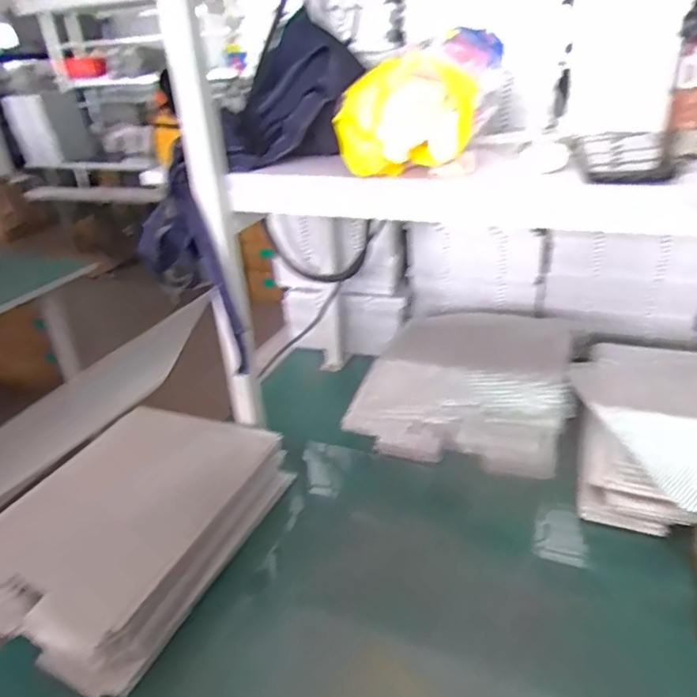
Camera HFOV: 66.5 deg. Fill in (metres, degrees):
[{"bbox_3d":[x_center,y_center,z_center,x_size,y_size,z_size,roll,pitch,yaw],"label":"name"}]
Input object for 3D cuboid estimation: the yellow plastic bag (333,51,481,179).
[{"bbox_3d":[0.058,-0.244,0.565,0.135,0.106,0.112,-5,29,-1],"label":"yellow plastic bag"}]

